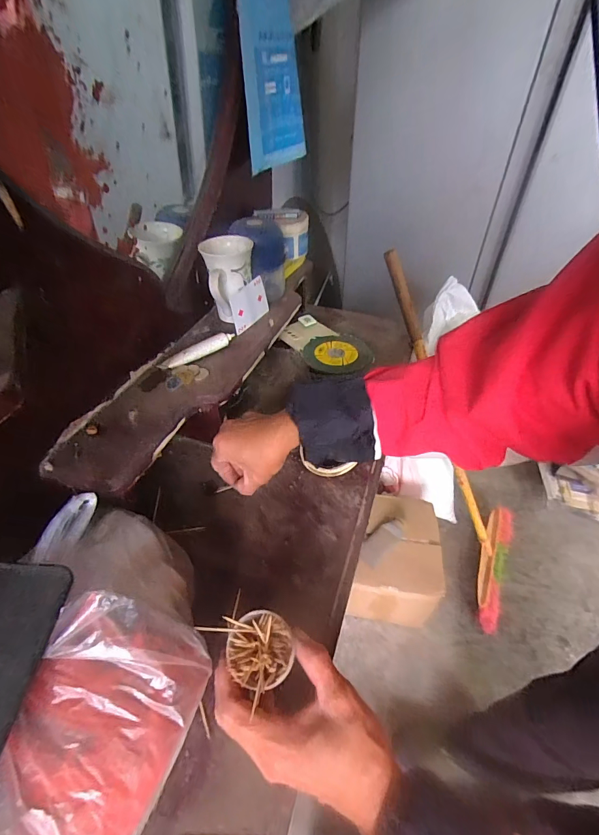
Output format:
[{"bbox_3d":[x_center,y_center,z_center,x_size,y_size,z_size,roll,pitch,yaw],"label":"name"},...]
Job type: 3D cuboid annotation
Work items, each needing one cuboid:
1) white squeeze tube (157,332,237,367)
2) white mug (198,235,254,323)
[{"bbox_3d":[-0.134,-0.090,0.491,0.107,0.012,0.019,-31,51,-27],"label":"white squeeze tube"},{"bbox_3d":[-0.101,-0.201,0.544,0.073,0.099,0.092,-12,45,-11],"label":"white mug"}]

